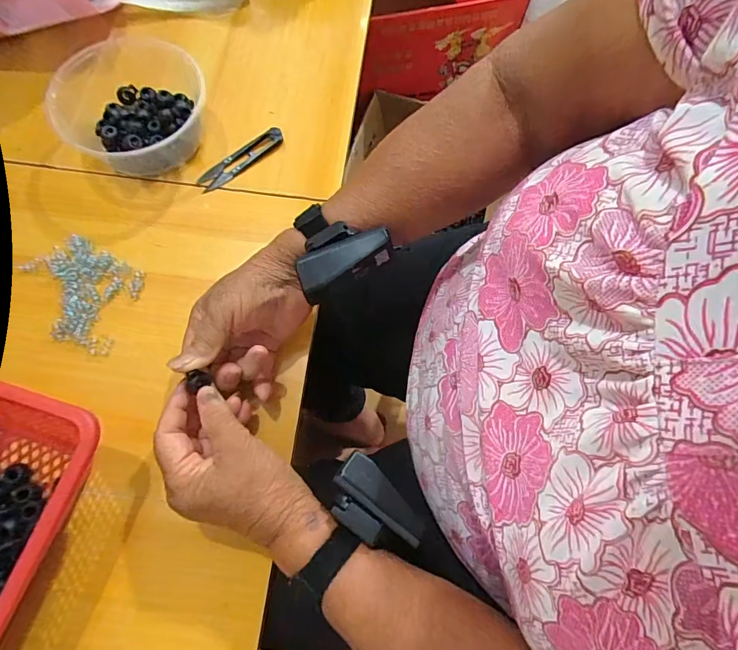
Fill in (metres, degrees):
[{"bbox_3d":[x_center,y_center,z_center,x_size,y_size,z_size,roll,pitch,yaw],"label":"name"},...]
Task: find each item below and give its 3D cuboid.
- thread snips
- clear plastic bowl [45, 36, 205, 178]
[{"bbox_3d":[-0.133,-0.173,0.442,0.099,0.010,0.023,-39,78,-13],"label":"thread snips"},{"bbox_3d":[-0.234,-0.218,0.424,0.141,0.063,0.126,-17,74,-8],"label":"clear plastic bowl"}]

